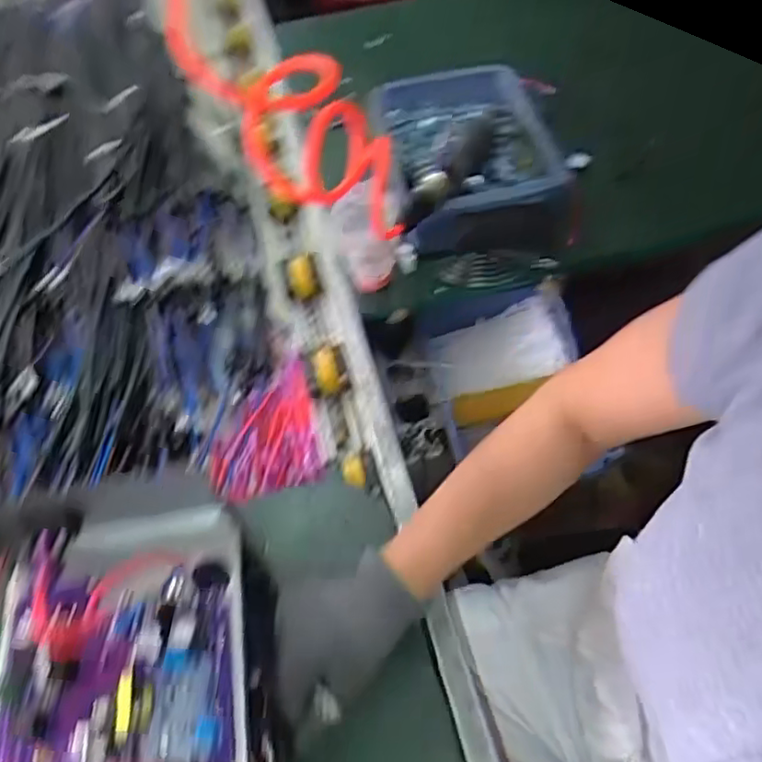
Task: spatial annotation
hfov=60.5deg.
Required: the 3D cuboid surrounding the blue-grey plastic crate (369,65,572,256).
[{"bbox_3d":[0.091,-0.247,0.746,0.178,0.112,0.255,-9,55,-1],"label":"blue-grey plastic crate"}]

